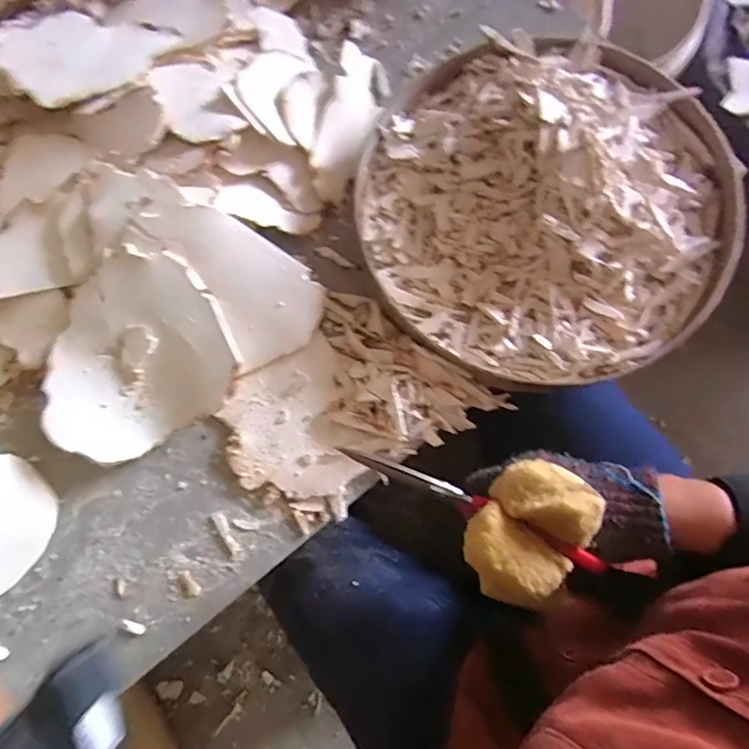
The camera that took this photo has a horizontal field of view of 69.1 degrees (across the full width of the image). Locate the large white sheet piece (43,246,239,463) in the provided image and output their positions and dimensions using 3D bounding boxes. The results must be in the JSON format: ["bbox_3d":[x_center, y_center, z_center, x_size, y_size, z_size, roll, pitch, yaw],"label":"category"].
[{"bbox_3d":[-0.202,-0.017,0.440,0.151,0.027,0.141,-30,80,-4],"label":"large white sheet piece"}]

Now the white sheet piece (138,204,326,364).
[{"bbox_3d":[-0.109,-0.086,0.446,0.083,0.004,0.149,-36,96,0],"label":"white sheet piece"}]

